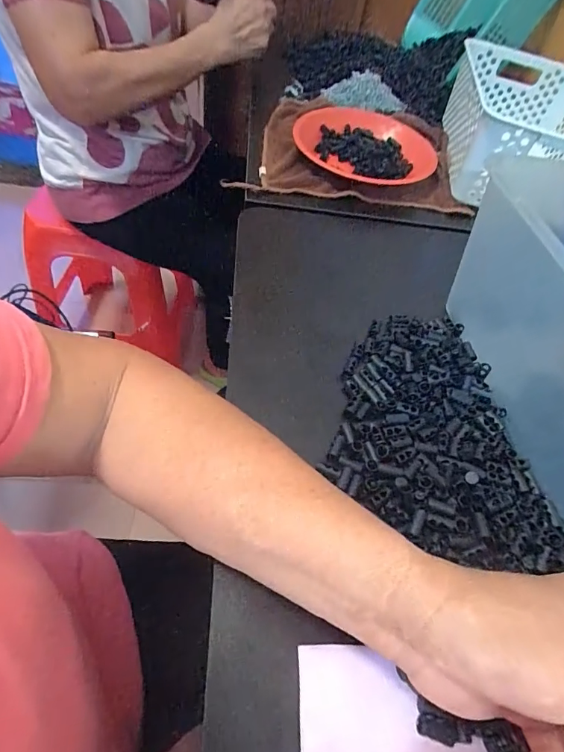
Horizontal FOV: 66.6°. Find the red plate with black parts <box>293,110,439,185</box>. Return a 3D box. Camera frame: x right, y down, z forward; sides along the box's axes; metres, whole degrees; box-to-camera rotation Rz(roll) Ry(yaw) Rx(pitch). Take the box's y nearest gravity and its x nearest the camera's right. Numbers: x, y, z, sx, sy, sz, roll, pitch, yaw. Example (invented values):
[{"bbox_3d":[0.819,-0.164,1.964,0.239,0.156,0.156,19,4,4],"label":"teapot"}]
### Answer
[{"bbox_3d":[0.126,-0.334,0.612,0.189,0.030,0.214,33,54,15],"label":"red plate with black parts"}]

